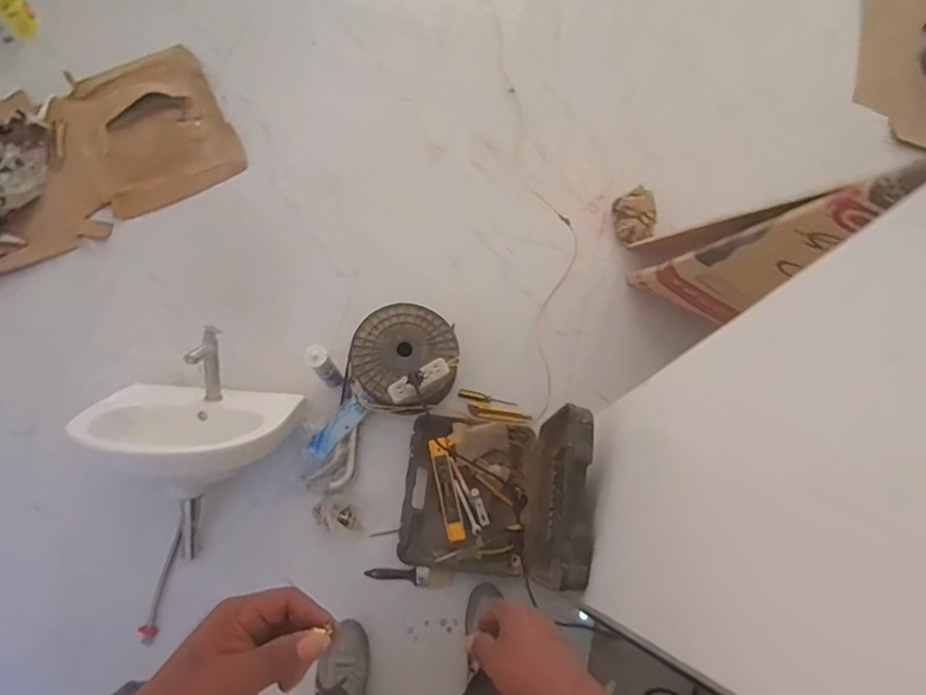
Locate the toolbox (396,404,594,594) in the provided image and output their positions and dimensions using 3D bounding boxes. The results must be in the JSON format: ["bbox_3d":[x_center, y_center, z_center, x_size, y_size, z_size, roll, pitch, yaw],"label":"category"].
[{"bbox_3d":[0.055,0.294,1.095,0.355,0.316,0.324,7,73,1],"label":"toolbox"}]

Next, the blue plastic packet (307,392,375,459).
[{"bbox_3d":[-0.284,0.180,1.258,0.052,0.022,0.180,39,76,10],"label":"blue plastic packet"}]

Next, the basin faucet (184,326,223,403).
[{"bbox_3d":[-0.564,0.028,1.183,0.044,0.141,0.156,7,73,1],"label":"basin faucet"}]

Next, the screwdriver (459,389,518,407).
[{"bbox_3d":[0.061,0.127,1.325,0.144,0.018,0.022,15,73,3],"label":"screwdriver"}]

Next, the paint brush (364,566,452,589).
[{"bbox_3d":[-0.123,0.502,1.189,0.179,0.015,0.041,7,73,1],"label":"paint brush"}]

